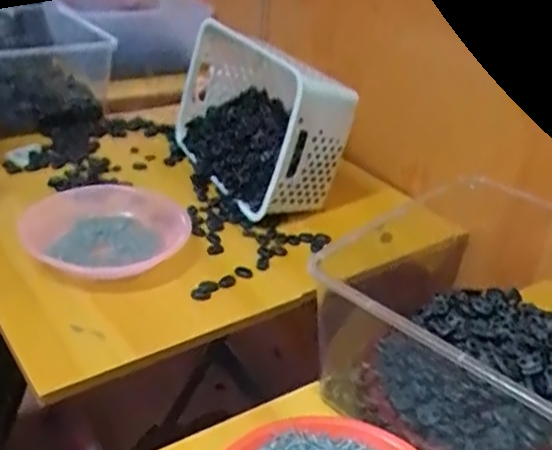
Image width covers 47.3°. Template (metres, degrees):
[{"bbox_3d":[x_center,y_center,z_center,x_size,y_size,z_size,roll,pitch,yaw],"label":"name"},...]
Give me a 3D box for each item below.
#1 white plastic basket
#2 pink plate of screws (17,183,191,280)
[{"bbox_3d":[-0.034,-0.159,0.935,0.158,0.185,0.334,-12,35,-26],"label":"white plastic basket"},{"bbox_3d":[-0.212,0.001,0.787,0.200,0.051,0.200,4,31,-2],"label":"pink plate of screws"}]

